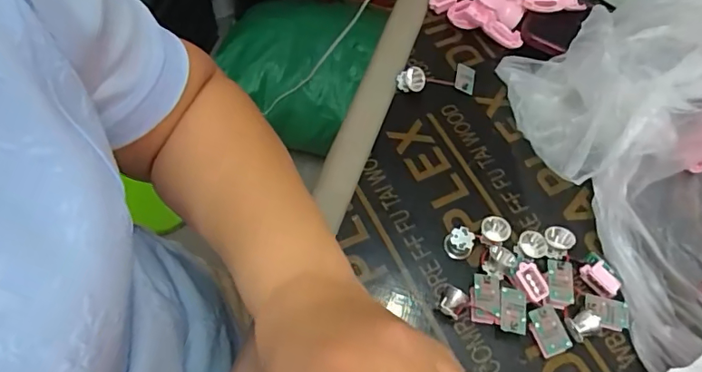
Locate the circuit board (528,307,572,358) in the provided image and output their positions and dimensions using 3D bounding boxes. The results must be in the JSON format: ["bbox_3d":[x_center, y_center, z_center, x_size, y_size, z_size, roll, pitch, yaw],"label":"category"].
[{"bbox_3d":[0.147,0.109,0.384,0.022,0.012,0.033,-11,62,-10],"label":"circuit board"}]

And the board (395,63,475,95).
[{"bbox_3d":[0.086,-0.104,0.498,0.079,0.022,0.034,-16,63,-12],"label":"board"}]

